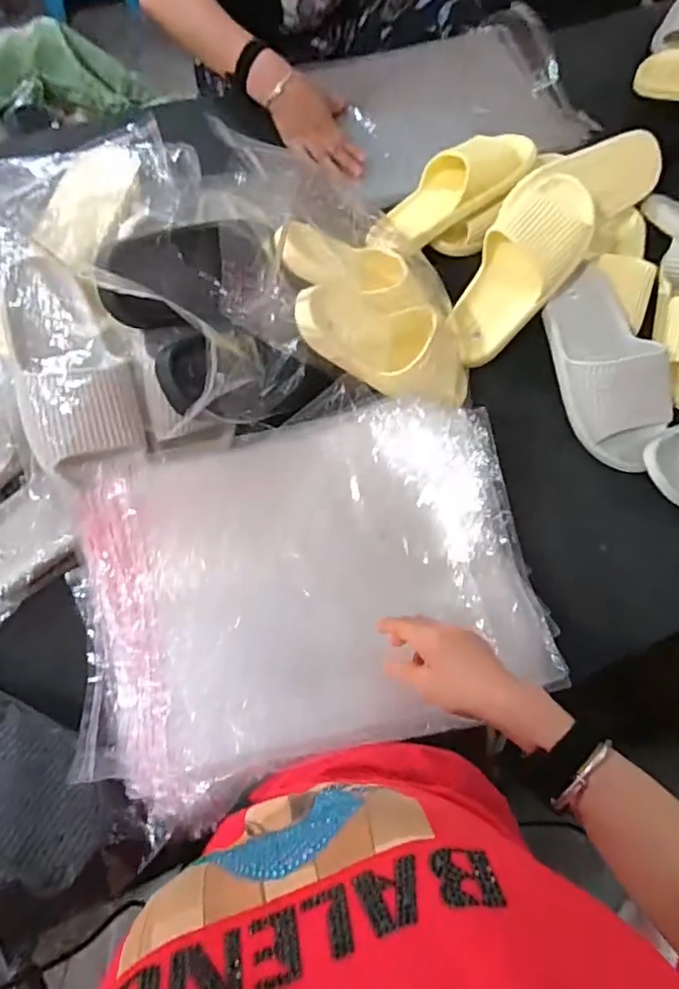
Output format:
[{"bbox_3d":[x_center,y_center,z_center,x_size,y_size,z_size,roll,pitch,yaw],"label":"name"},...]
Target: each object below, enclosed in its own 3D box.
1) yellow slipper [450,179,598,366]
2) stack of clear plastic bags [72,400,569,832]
[{"bbox_3d":[0.222,-0.277,0.725,0.112,0.062,0.236,32,104,9],"label":"yellow slipper"},{"bbox_3d":[-0.032,0.085,0.570,0.426,0.067,0.329,-18,71,-9],"label":"stack of clear plastic bags"}]

